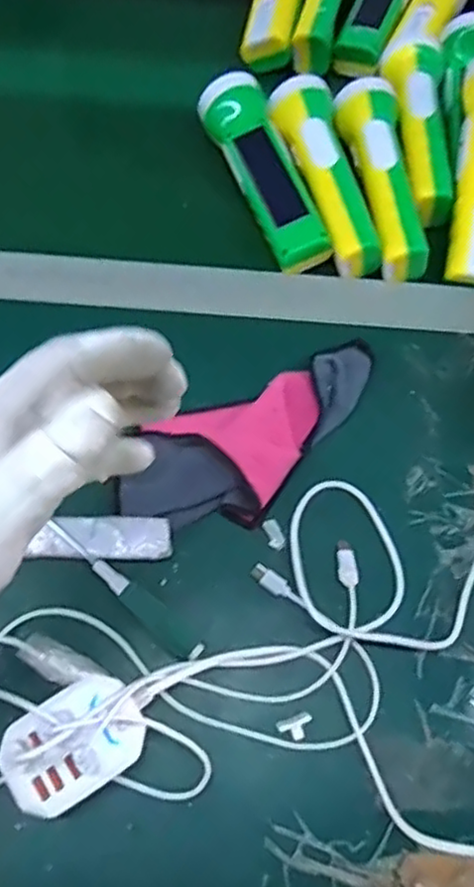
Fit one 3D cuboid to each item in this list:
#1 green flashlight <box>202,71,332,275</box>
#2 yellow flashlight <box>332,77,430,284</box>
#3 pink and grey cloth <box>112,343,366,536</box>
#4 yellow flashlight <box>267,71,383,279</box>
[{"bbox_3d":[0.021,-0.208,0.531,0.051,0.038,0.167,-19,68,-12],"label":"green flashlight"},{"bbox_3d":[0.112,-0.210,0.539,0.048,0.041,0.172,-4,66,-5],"label":"yellow flashlight"},{"bbox_3d":[0.017,-0.001,0.452,0.195,0.031,0.081,-25,70,-14],"label":"pink and grey cloth"},{"bbox_3d":[0.066,-0.211,0.539,0.051,0.041,0.171,-9,67,-8],"label":"yellow flashlight"}]

